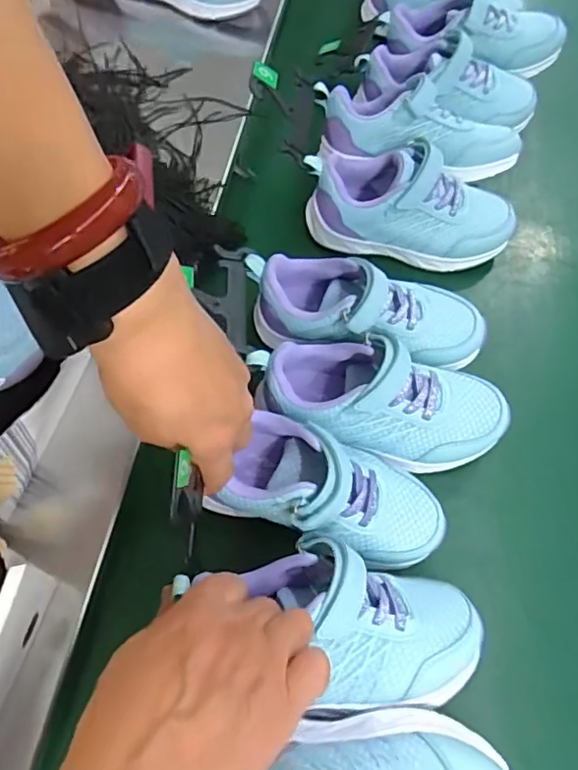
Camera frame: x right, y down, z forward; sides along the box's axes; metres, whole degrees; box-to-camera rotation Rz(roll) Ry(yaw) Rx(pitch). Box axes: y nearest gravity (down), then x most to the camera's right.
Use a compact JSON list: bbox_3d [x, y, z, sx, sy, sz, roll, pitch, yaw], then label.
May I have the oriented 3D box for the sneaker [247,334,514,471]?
[{"bbox_3d":[0.065,0.010,0.406,0.180,0.074,0.066,13,62,4],"label":"sneaker"}]

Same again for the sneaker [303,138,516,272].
[{"bbox_3d":[0.104,-0.153,0.493,0.180,0.072,0.075,17,63,6],"label":"sneaker"}]

